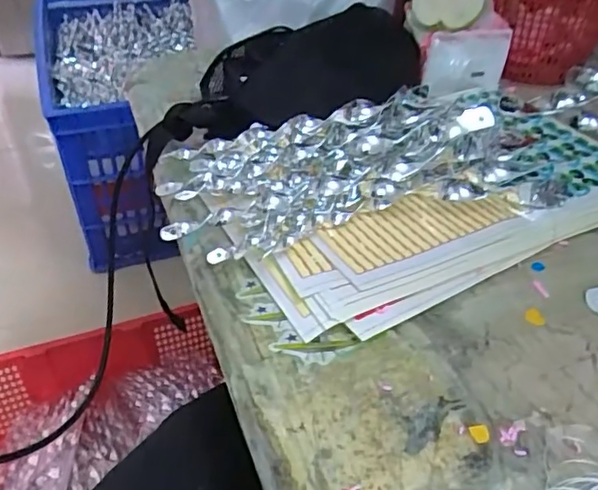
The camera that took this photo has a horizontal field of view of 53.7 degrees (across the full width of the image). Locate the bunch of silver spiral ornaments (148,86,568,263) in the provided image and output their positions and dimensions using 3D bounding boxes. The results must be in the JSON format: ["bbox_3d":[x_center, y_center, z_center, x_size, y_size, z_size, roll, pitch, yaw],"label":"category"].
[{"bbox_3d":[0.040,-0.080,0.527,0.323,0.051,0.197,-12,41,-14],"label":"bunch of silver spiral ornaments"}]

